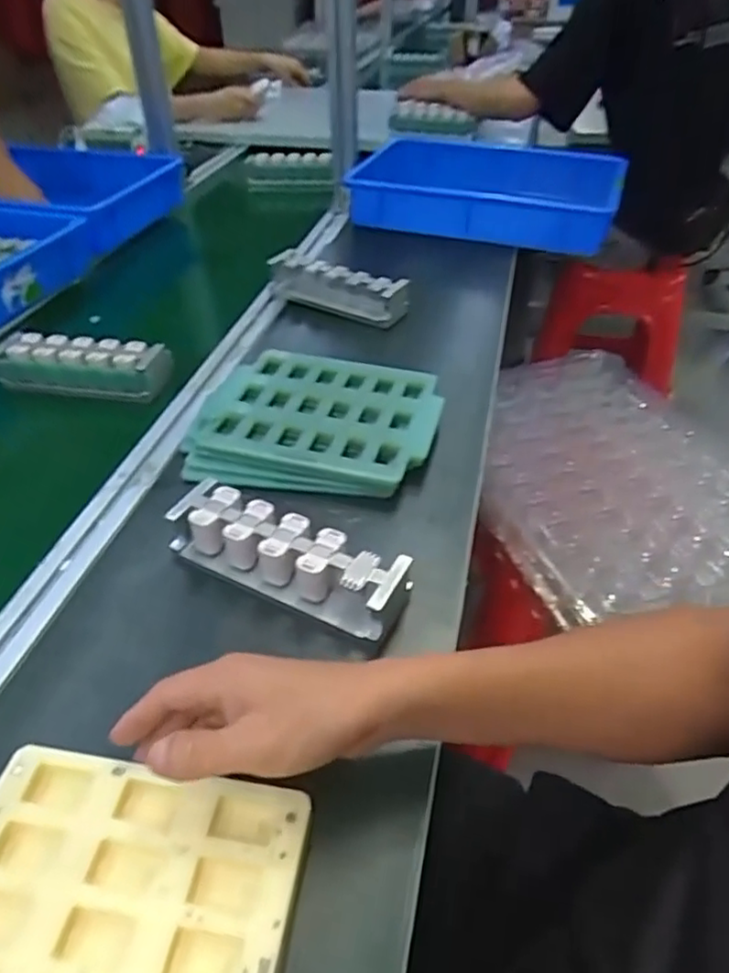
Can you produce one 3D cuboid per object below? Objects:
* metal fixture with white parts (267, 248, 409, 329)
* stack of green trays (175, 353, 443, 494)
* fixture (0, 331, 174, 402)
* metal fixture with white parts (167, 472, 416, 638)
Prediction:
[{"bbox_3d":[-0.042,-0.266,0.845,0.199,0.056,0.048,19,45,21],"label":"metal fixture with white parts"},{"bbox_3d":[-0.049,-0.069,0.646,0.244,0.035,0.196,5,42,7],"label":"stack of green trays"},{"bbox_3d":[-0.330,-0.137,0.731,0.213,0.052,0.060,8,42,11],"label":"fixture"},{"bbox_3d":[-0.059,0.054,0.491,0.192,0.049,0.061,18,45,21],"label":"metal fixture with white parts"}]

